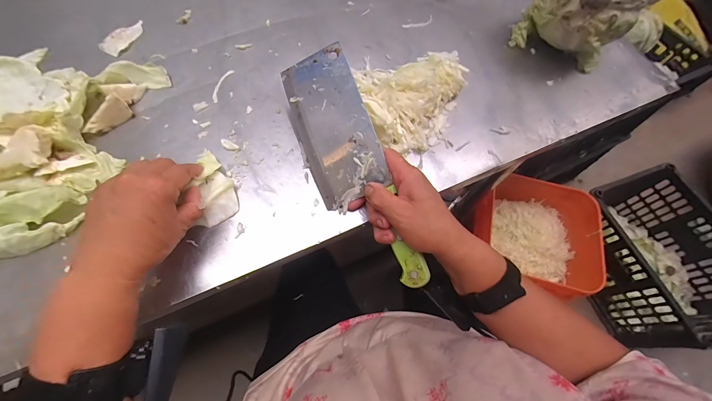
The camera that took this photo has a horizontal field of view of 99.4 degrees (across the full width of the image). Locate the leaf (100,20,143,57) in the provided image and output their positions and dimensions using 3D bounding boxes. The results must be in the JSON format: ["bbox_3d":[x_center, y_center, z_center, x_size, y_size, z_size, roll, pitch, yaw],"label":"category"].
[{"bbox_3d":[-0.356,-0.251,0.462,0.036,0.008,0.077,22,67,8],"label":"leaf"}]

